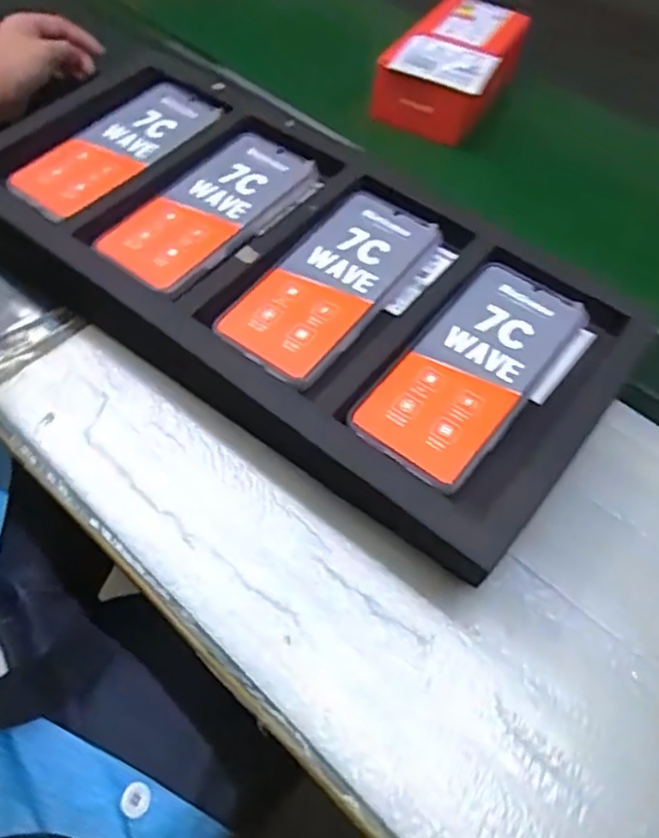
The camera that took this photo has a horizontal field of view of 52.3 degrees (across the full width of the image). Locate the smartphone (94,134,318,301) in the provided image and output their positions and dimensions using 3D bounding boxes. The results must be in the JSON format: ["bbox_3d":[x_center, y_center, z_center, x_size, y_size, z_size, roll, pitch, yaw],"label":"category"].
[{"bbox_3d":[-0.086,-0.155,0.496,0.084,0.011,0.164,32,57,17],"label":"smartphone"}]

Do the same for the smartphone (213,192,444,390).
[{"bbox_3d":[0.003,-0.095,0.452,0.077,0.006,0.167,32,57,17],"label":"smartphone"}]

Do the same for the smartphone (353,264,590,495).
[{"bbox_3d":[0.087,-0.032,0.416,0.075,0.011,0.163,34,58,19],"label":"smartphone"}]

